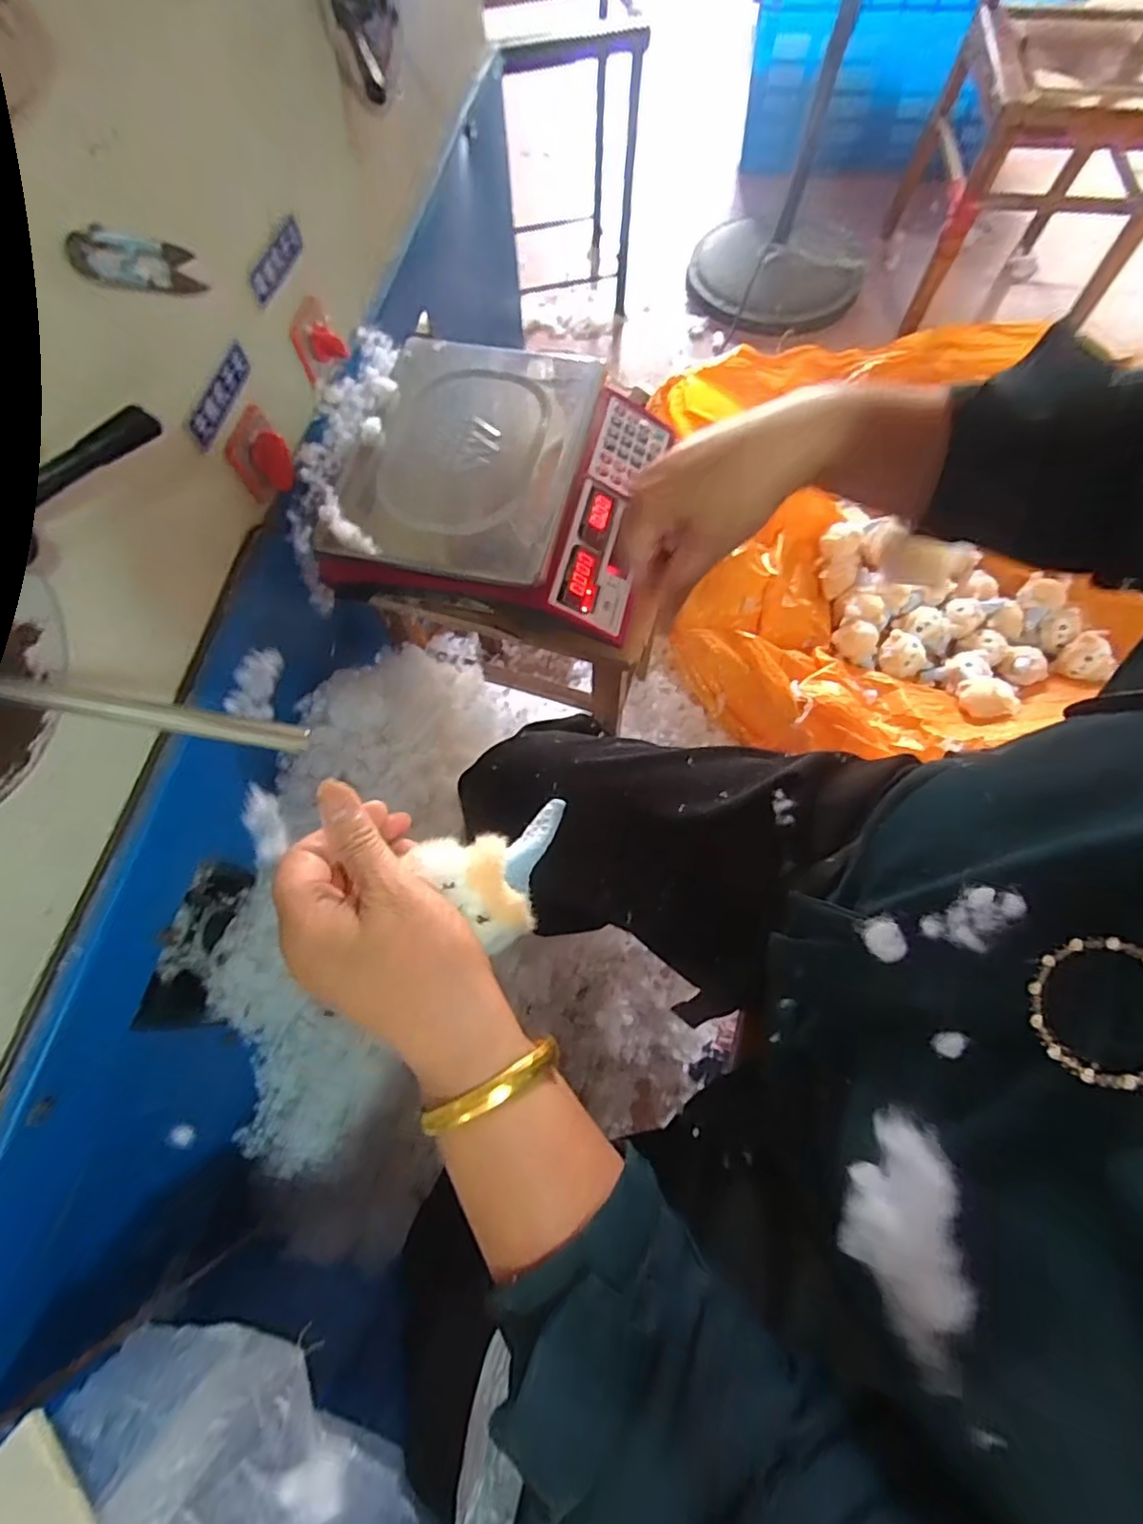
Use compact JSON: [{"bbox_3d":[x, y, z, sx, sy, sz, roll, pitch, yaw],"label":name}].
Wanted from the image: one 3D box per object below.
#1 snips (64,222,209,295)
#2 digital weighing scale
[{"bbox_3d":[-0.286,-0.331,0.402,0.011,0.029,0.110,9,34,5],"label":"snips"},{"bbox_3d":[-0.070,-0.294,0.630,0.312,0.084,0.296,10,69,5],"label":"digital weighing scale"}]

